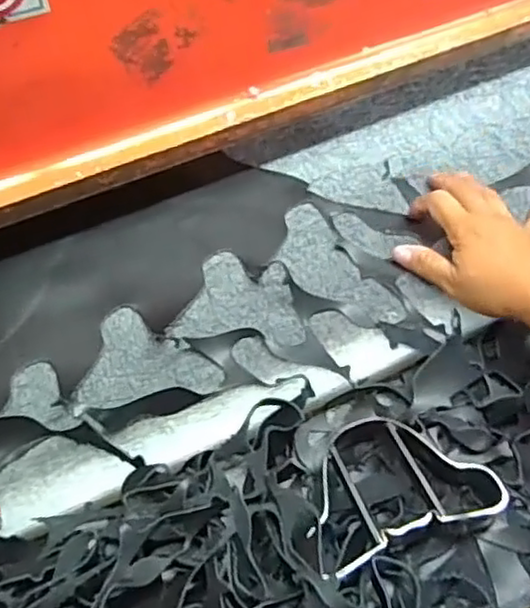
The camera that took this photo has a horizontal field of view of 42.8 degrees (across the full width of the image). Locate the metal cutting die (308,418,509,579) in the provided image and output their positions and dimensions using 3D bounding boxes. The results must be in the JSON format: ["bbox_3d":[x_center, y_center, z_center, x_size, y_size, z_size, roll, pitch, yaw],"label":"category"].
[{"bbox_3d":[0.090,0.123,0.480,0.141,0.037,0.095,-17,65,-11],"label":"metal cutting die"}]

